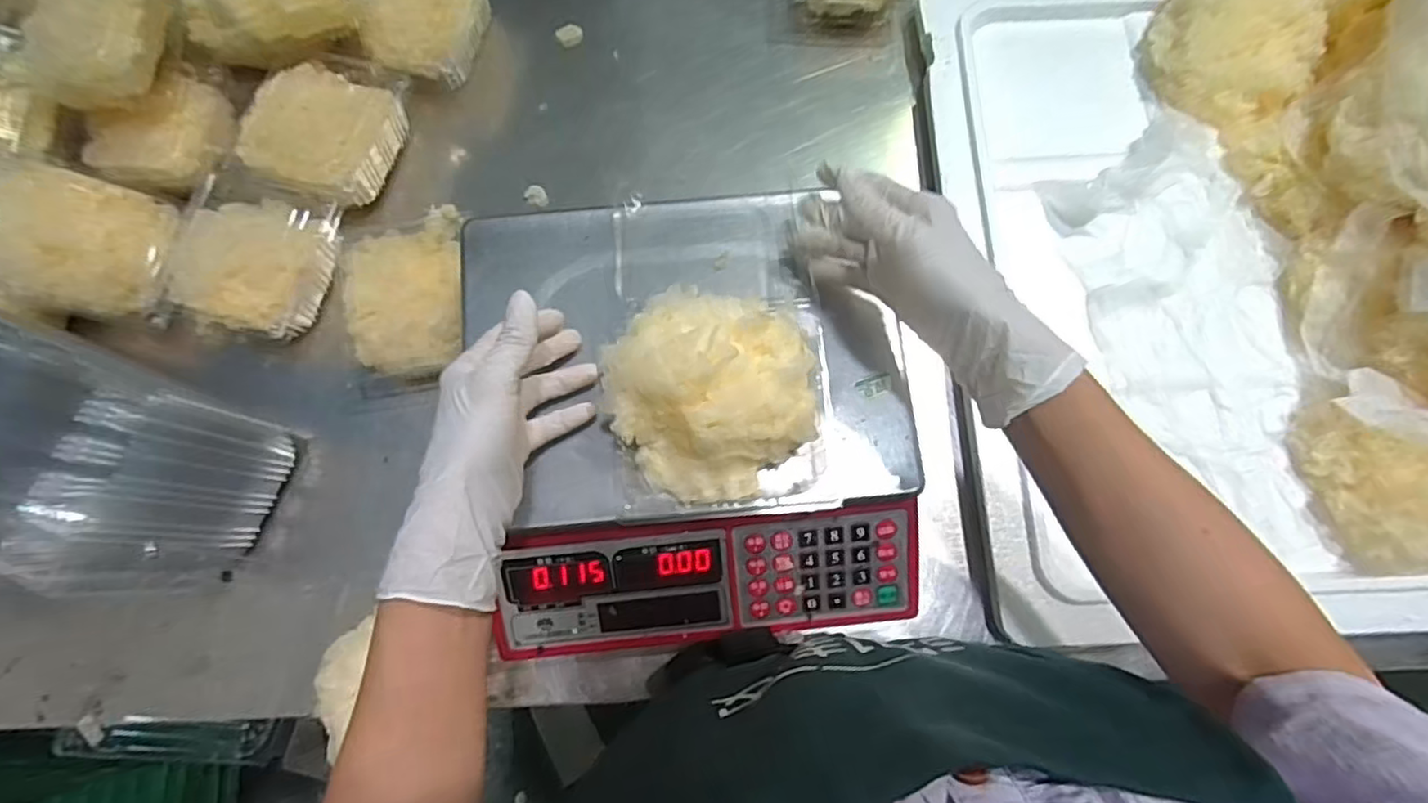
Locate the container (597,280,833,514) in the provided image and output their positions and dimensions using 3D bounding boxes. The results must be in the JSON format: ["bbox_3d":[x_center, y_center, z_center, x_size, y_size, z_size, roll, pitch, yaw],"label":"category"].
[{"bbox_3d":[0.006,-0.005,0.383,0.135,0.088,0.121,-6,77,-1],"label":"container"}]

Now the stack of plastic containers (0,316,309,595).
[{"bbox_3d":[-0.455,0.034,0.456,0.244,0.120,0.130,21,78,5],"label":"stack of plastic containers"}]

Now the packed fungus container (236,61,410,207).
[{"bbox_3d":[-0.330,-0.226,0.550,0.100,0.056,0.105,17,78,4],"label":"packed fungus container"}]

